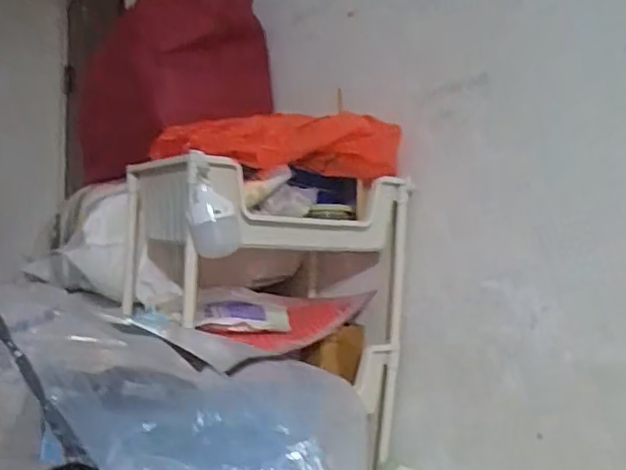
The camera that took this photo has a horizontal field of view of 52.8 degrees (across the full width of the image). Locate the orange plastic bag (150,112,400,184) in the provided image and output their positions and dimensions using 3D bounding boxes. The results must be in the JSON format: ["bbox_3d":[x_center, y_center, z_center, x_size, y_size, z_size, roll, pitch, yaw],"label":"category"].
[{"bbox_3d":[-0.058,-0.136,0.984,0.306,0.092,0.233,2,-2,-40],"label":"orange plastic bag"}]

